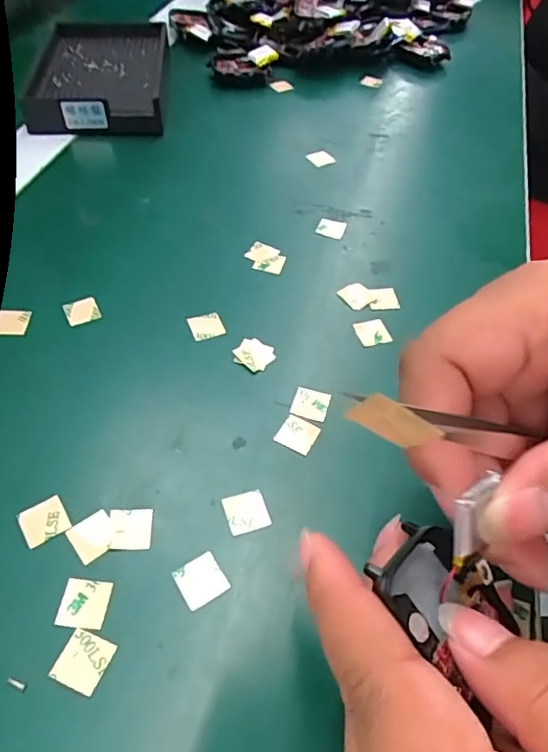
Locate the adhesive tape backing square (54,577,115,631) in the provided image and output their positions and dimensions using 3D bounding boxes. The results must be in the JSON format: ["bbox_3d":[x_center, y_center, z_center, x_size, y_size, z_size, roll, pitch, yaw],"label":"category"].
[{"bbox_3d":[-0.064,0.076,0.183,0.016,0.004,0.015,7,51,-2],"label":"adhesive tape backing square"}]

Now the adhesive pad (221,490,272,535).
[{"bbox_3d":[-0.010,0.051,0.205,0.016,0.004,0.016,-13,53,-14],"label":"adhesive pad"}]

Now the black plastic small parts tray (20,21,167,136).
[{"bbox_3d":[-0.130,-0.224,0.404,0.093,0.026,0.144,-2,52,-6],"label":"black plastic small parts tray"}]

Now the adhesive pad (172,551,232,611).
[{"bbox_3d":[-0.025,0.070,0.188,0.015,0.004,0.016,-26,58,-23],"label":"adhesive pad"}]

